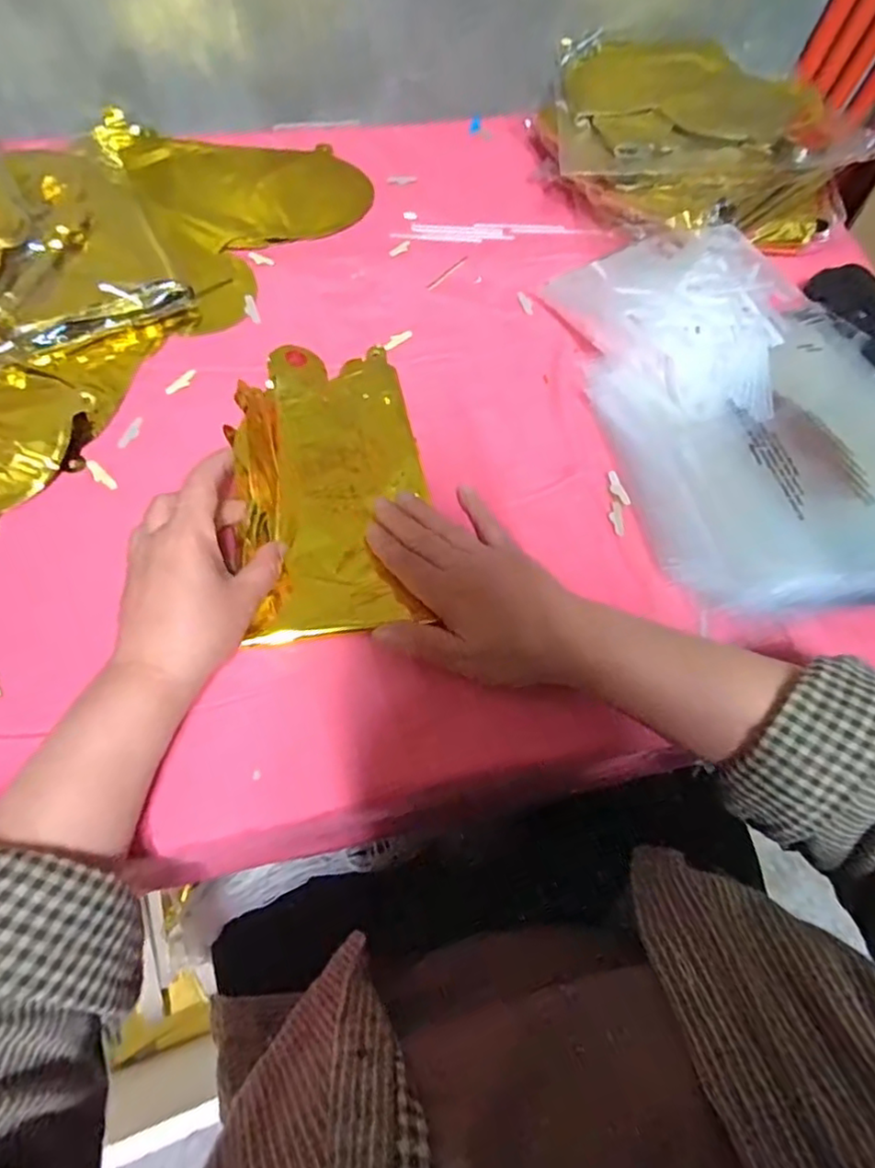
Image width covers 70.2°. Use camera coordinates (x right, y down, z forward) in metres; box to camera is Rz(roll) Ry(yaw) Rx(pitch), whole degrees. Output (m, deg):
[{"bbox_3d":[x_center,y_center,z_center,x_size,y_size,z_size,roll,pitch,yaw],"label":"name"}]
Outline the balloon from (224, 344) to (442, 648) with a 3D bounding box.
[{"bbox_3d":[-0.069,-0.072,0.412,0.117,0.035,0.216,-6,63,-6],"label":"balloon"}]

